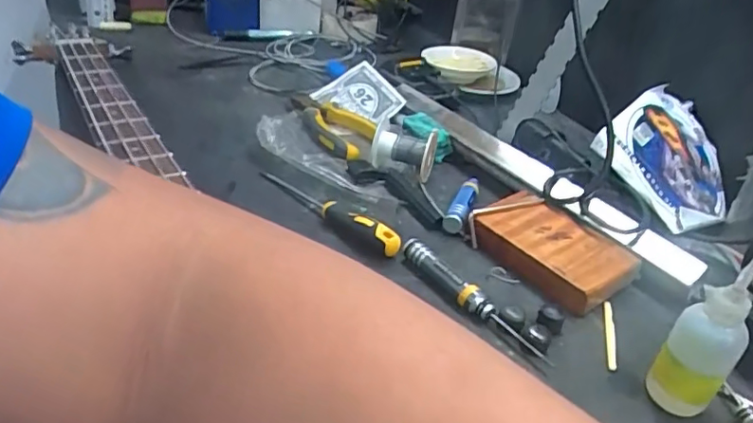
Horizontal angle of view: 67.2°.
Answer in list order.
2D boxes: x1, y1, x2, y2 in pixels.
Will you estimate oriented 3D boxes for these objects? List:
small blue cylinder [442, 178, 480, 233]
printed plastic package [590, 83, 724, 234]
[{"bbox_3d":[0.082,-0.010,0.523,0.017,0.018,0.085,17,34,16],"label":"small blue cylinder"},{"bbox_3d":[0.278,-0.046,0.535,0.153,0.019,0.129,-36,88,-35],"label":"printed plastic package"}]

